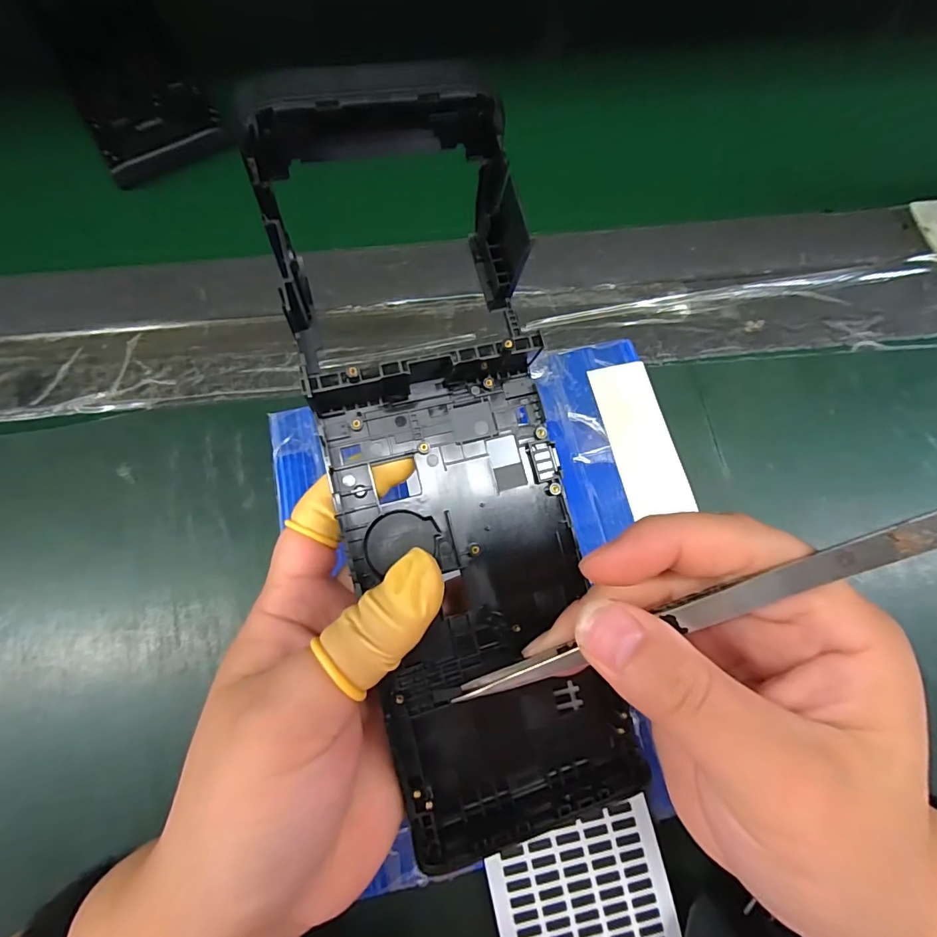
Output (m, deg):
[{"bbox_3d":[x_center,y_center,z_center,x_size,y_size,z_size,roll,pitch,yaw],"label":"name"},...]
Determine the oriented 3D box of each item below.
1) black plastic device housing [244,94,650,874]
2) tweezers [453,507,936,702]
[{"bbox_3d":[-0.004,0.004,0.144,0.077,0.042,0.207,-12,90,-4],"label":"black plastic device housing"},{"bbox_3d":[0.056,0.036,0.117,0.127,0.004,0.009,-26,76,13],"label":"tweezers"}]

